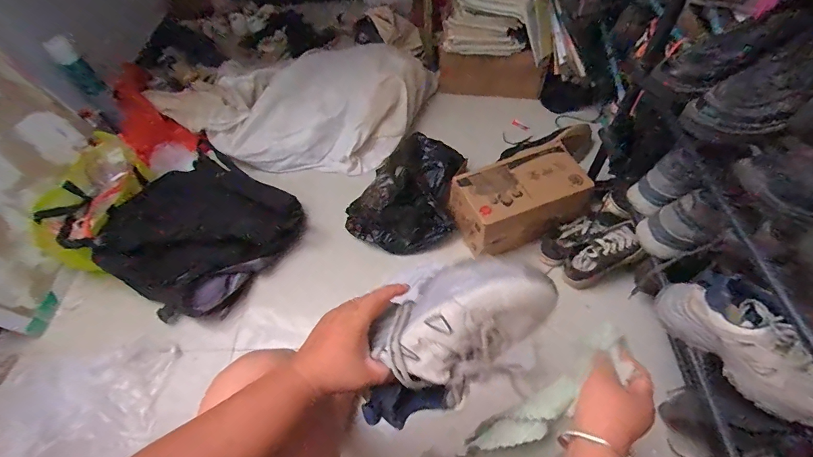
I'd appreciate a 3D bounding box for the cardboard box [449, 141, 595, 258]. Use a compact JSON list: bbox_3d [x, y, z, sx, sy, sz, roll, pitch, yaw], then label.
[{"bbox_3d":[0.279,-0.070,0.977,0.312,0.136,0.196,-25,58,-13],"label":"cardboard box"}]

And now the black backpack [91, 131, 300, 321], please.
[{"bbox_3d":[-0.566,-0.003,1.094,0.435,0.162,0.456,28,62,21],"label":"black backpack"}]

